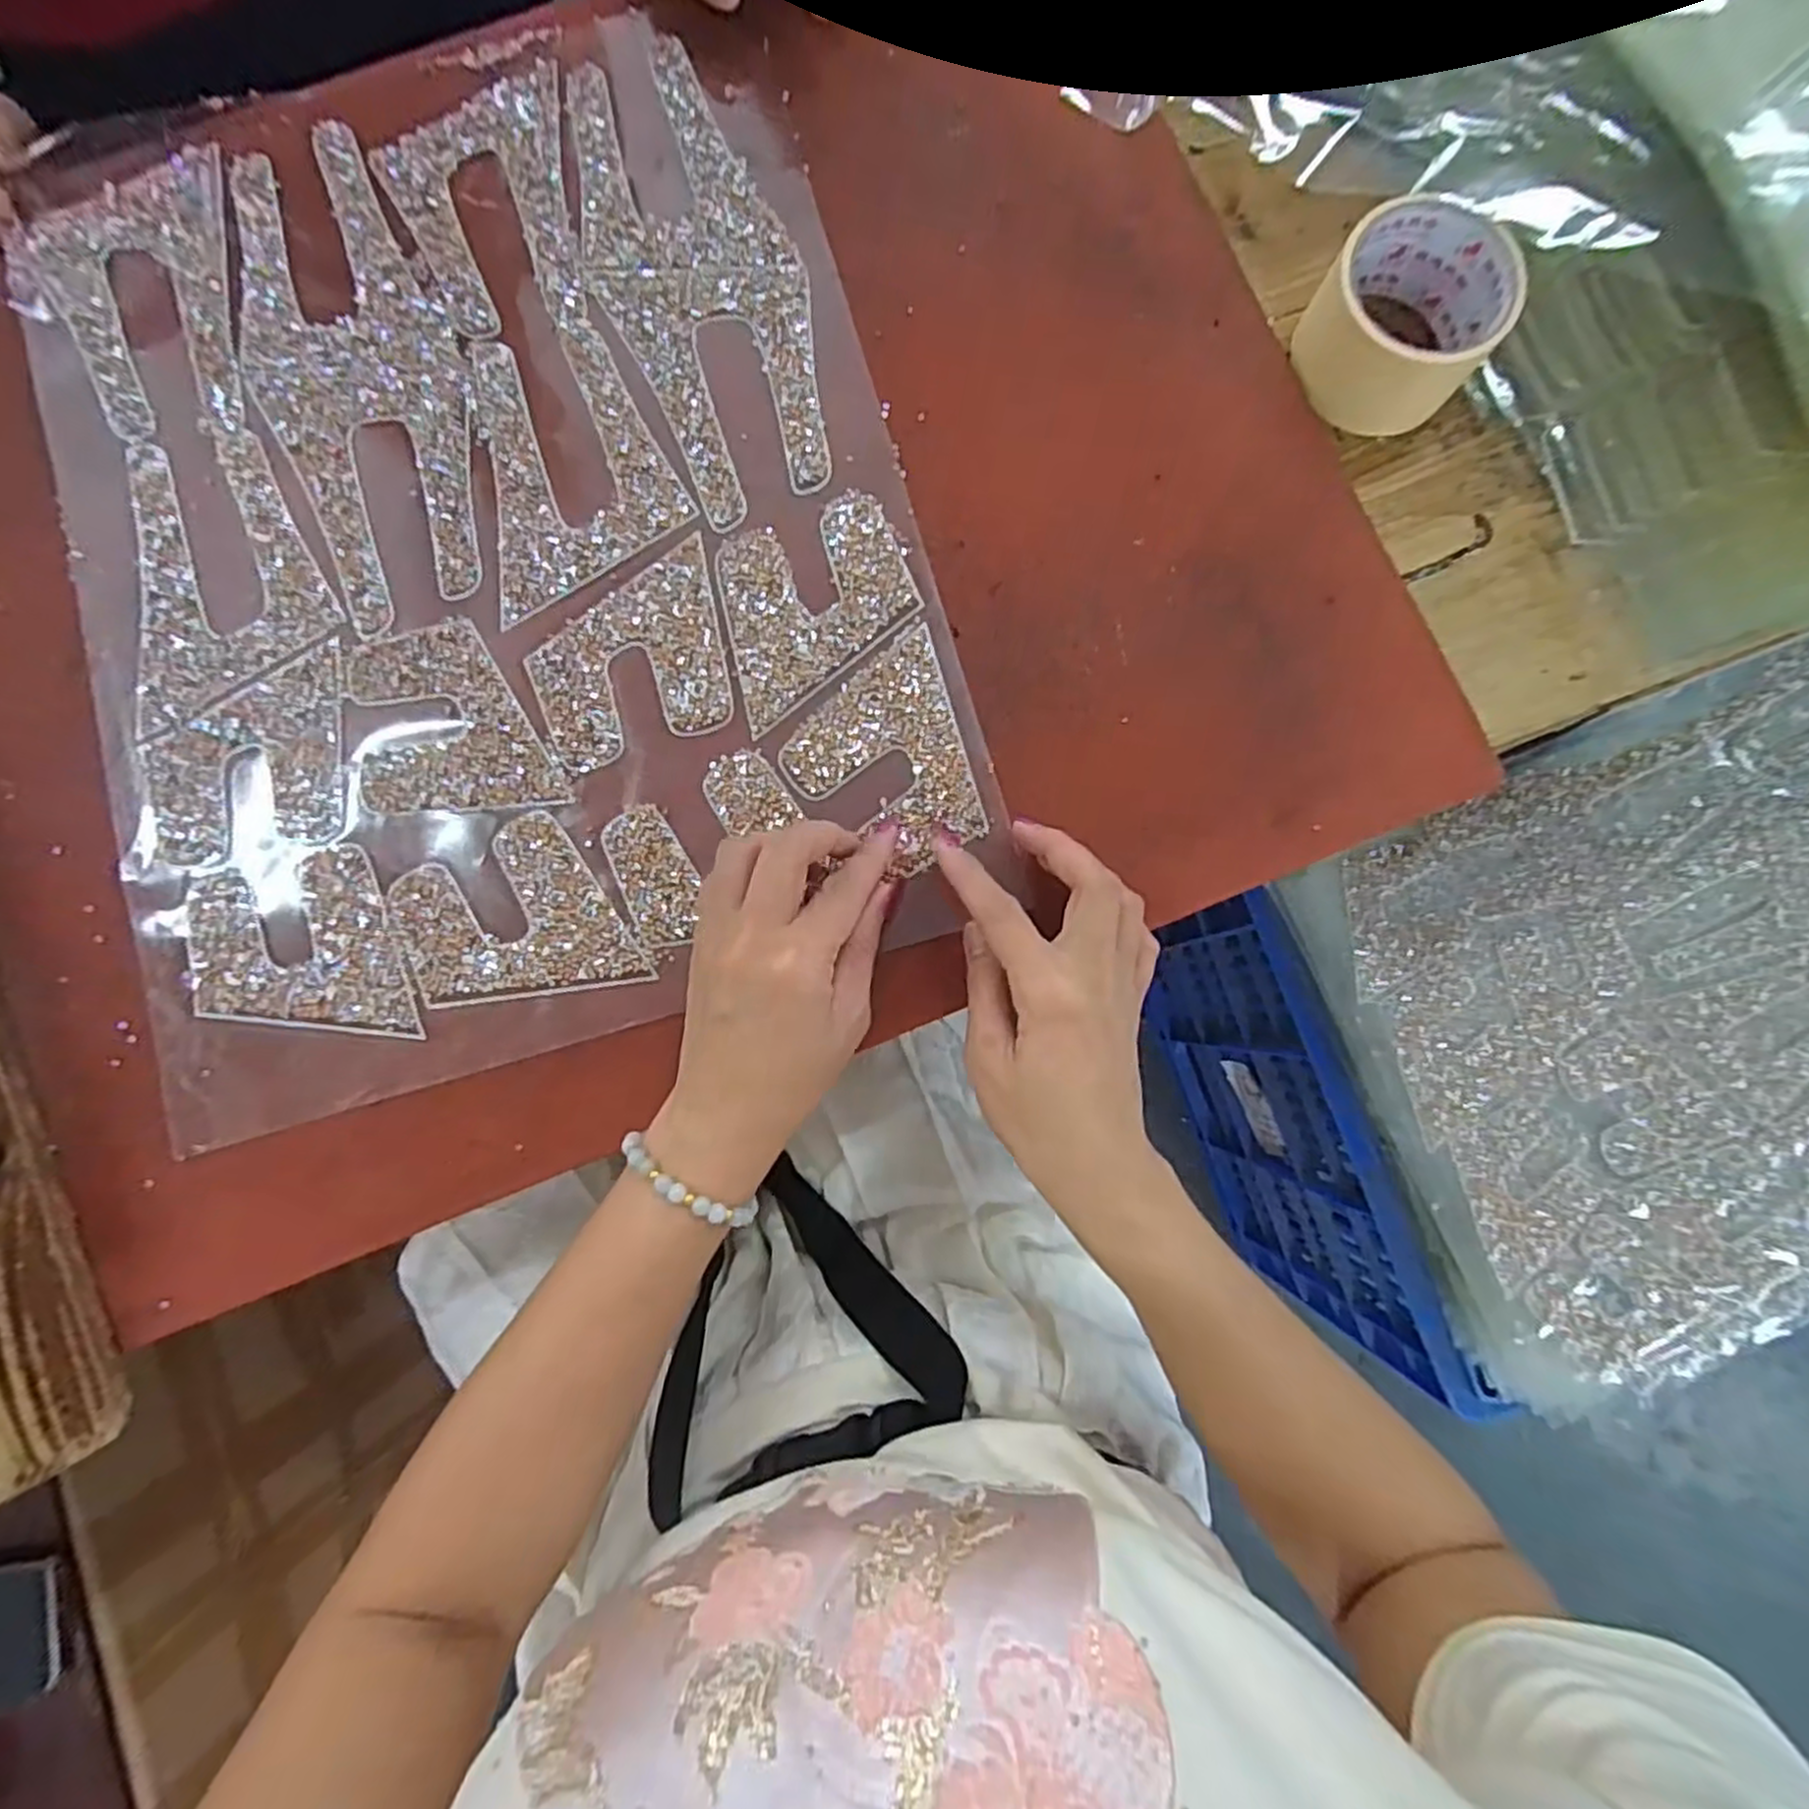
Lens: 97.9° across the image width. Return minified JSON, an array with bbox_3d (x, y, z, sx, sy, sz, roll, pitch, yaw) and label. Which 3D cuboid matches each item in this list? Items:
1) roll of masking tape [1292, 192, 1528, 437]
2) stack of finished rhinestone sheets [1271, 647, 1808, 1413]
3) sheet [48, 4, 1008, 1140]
[{"bbox_3d":[0.249,-0.292,0.389,0.083,0.045,0.087,0,84,0],"label":"roll of masking tape"},{"bbox_3d":[0.599,0.071,0.570,0.516,0.033,0.426,-21,81,2],"label":"stack of finished rhinestone sheets"},{"bbox_3d":[-0.209,-0.193,0.400,0.402,0.006,0.515,-15,84,-2],"label":"sheet"}]

